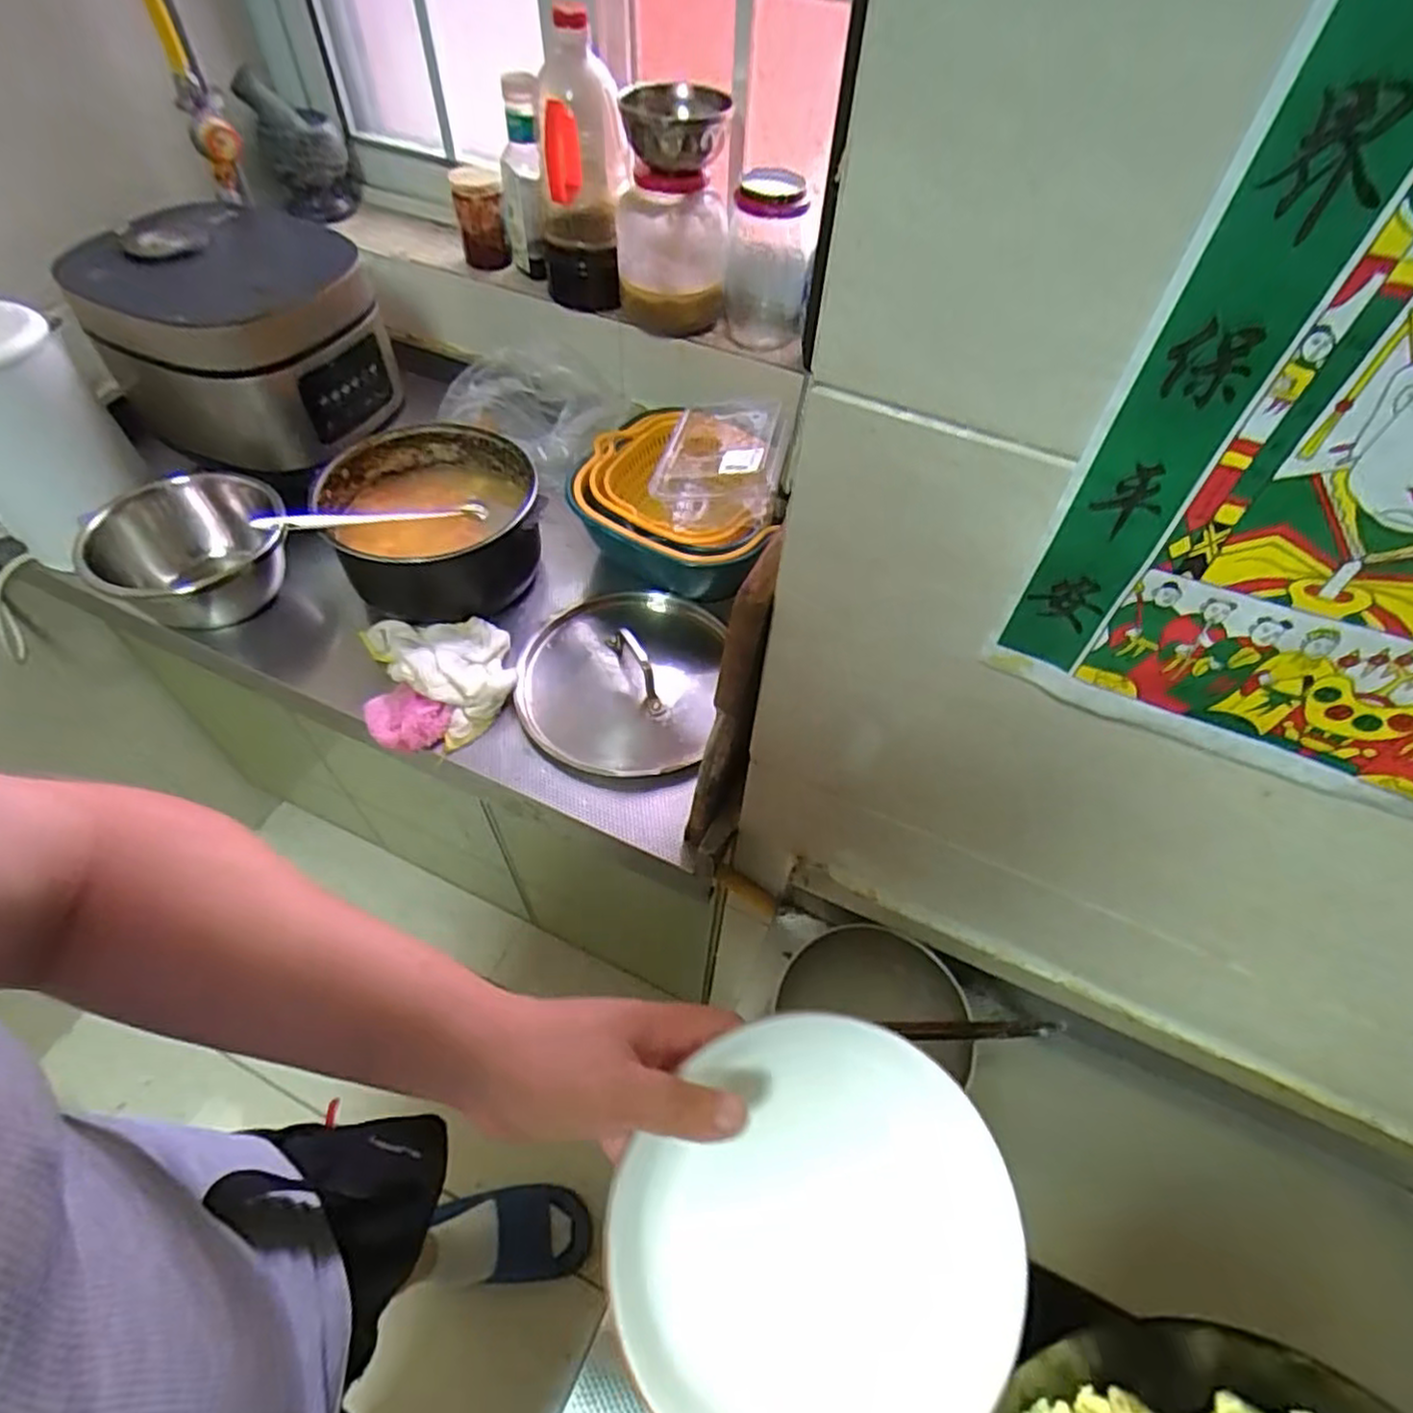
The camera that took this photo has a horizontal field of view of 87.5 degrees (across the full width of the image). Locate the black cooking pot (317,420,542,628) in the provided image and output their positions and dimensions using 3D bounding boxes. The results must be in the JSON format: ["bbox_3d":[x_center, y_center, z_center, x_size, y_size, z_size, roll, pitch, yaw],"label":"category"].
[{"bbox_3d":[-0.301,-0.202,0.821,0.224,0.105,0.210,1,54,-2],"label":"black cooking pot"}]

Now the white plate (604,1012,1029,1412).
[{"bbox_3d":[0.047,0.228,0.317,0.168,0.031,0.168,0,63,0],"label":"white plate"}]

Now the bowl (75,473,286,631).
[{"bbox_3d":[-0.559,-0.163,0.809,0.183,0.111,0.183,1,54,-2],"label":"bowl"}]

